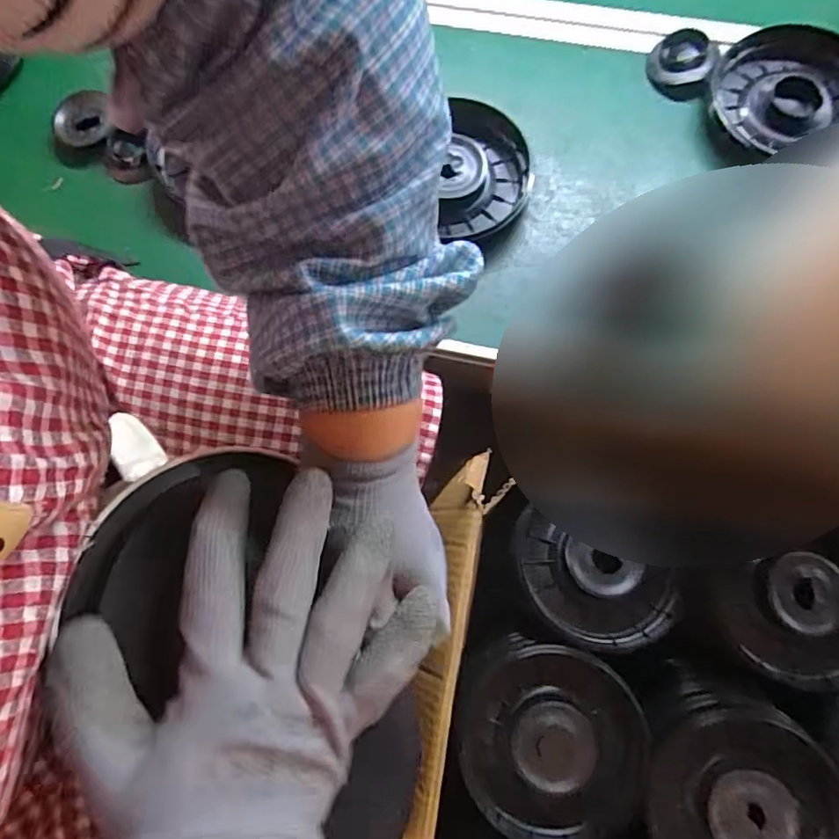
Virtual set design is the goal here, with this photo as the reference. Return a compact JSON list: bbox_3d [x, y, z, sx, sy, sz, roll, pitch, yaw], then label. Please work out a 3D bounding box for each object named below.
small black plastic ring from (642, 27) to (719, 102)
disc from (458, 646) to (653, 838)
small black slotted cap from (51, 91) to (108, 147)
[{"bbox_3d":[0.226,-0.307,0.489,0.053,0.024,0.057,0,73,2],"label":"small black plastic ring"},{"bbox_3d":[0.106,0.249,0.422,0.137,0.030,0.137,0,73,2],"label":"disc"},{"bbox_3d":[-0.295,-0.262,0.488,0.048,0.005,0.043,-2,95,3],"label":"small black slotted cap"}]

